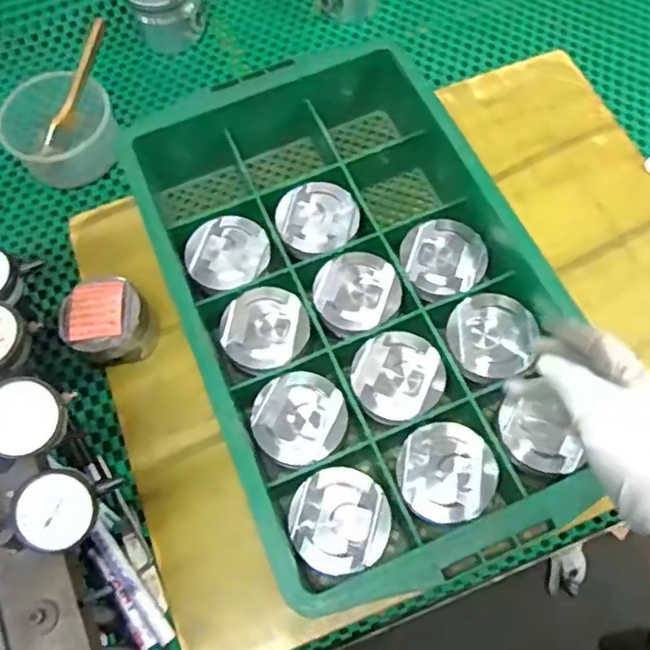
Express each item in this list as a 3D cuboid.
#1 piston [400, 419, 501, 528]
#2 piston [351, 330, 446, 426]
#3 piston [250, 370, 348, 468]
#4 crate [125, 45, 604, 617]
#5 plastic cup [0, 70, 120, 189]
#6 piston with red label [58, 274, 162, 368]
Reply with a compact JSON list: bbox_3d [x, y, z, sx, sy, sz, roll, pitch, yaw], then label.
[{"bbox_3d":[0.106,0.129,0.559,0.081,0.047,0.079,-1,66,2],"label":"piston"},{"bbox_3d":[0.067,0.052,0.594,0.079,0.044,0.082,21,68,11],"label":"piston"},{"bbox_3d":[-0.022,0.089,0.589,0.080,0.056,0.076,-1,66,2],"label":"piston"},{"bbox_3d":[0.029,-0.025,0.624,0.307,0.105,0.499,-20,66,-7],"label":"crate"},{"bbox_3d":[-0.314,-0.237,0.755,0.114,0.064,0.128,-34,69,-13],"label":"plastic cup"},{"bbox_3d":[-0.216,0.003,0.657,0.077,0.074,0.080,-1,66,2],"label":"piston with red label"}]

